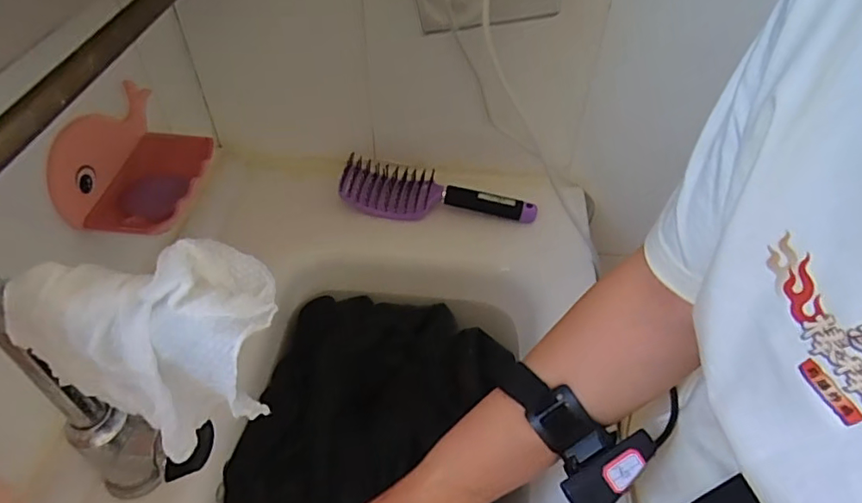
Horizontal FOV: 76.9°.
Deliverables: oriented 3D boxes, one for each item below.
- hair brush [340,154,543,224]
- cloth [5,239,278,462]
[{"bbox_3d":[0.009,-0.069,0.671,0.238,0.040,0.075,9,49,7],"label":"hair brush"},{"bbox_3d":[-0.144,0.049,0.278,0.130,0.082,0.088,-3,48,-4],"label":"cloth"}]

